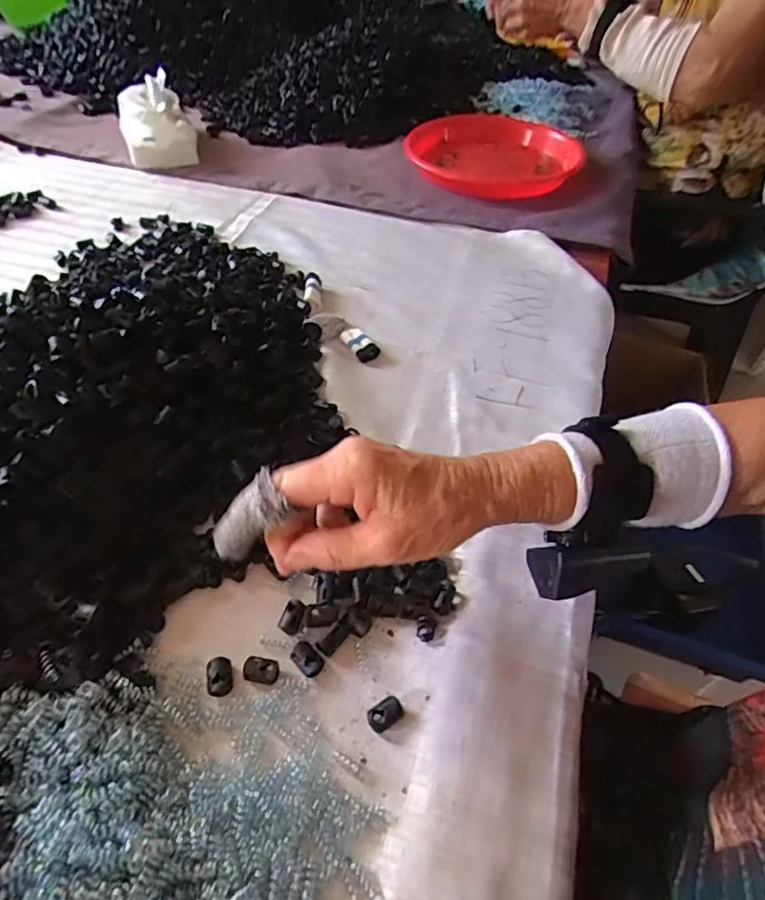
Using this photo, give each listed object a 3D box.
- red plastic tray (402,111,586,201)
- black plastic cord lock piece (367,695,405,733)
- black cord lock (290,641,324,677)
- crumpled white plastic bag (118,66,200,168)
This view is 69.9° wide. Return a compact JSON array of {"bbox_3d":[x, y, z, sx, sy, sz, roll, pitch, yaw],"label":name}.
[{"bbox_3d":[0.137,-0.362,0.673,0.210,0.037,0.154,26,54,20],"label":"red plastic tray"},{"bbox_3d":[0.002,0.149,0.309,0.020,0.006,0.014,-30,56,-24],"label":"black plastic cord lock piece"},{"bbox_3d":[-0.046,0.125,0.328,0.021,0.007,0.014,37,58,27],"label":"black cord lock"},{"bbox_3d":[-0.308,-0.448,0.744,0.093,0.072,0.120,-17,52,-15],"label":"crumpled white plastic bag"}]

